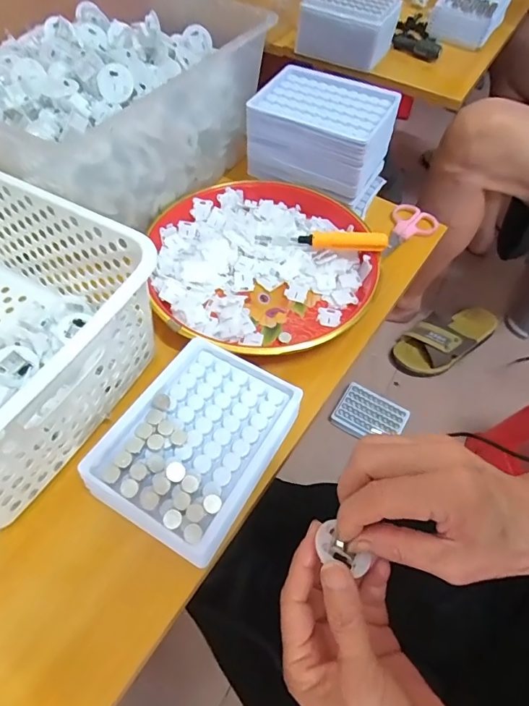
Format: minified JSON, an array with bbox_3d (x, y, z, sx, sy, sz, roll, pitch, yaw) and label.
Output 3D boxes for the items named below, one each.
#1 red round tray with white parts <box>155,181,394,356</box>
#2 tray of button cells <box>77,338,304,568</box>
[{"bbox_3d":[-0.005,-0.090,0.428,0.212,0.030,0.206,1,57,-2],"label":"red round tray with white parts"},{"bbox_3d":[-0.046,0.060,0.312,0.100,0.031,0.134,27,60,14],"label":"tray of button cells"}]

